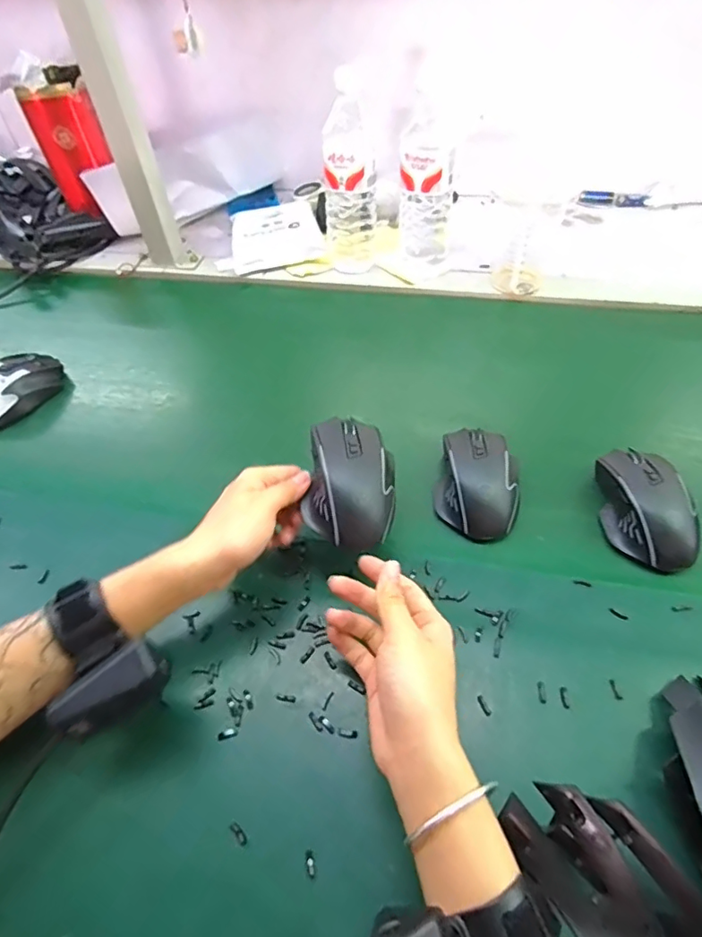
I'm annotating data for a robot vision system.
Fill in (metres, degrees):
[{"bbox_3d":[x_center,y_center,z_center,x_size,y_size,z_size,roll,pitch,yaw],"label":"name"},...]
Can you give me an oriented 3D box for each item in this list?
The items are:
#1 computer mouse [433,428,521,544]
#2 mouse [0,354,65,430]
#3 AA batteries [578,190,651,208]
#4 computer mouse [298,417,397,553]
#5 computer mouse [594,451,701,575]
[{"bbox_3d":[0.116,0.009,0.479,0.071,0.034,0.106,8,51,11],"label":"computer mouse"},{"bbox_3d":[-0.383,-0.092,0.601,0.060,0.035,0.112,34,60,28],"label":"mouse"},{"bbox_3d":[0.410,-0.420,0.830,0.098,0.018,0.012,18,54,18],"label":"AA batteries"},{"bbox_3d":[0.003,0.011,0.421,0.074,0.041,0.100,3,79,-15],"label":"computer mouse"},{"bbox_3d":[0.250,0.029,0.453,0.061,0.035,0.111,-1,50,3],"label":"computer mouse"}]

